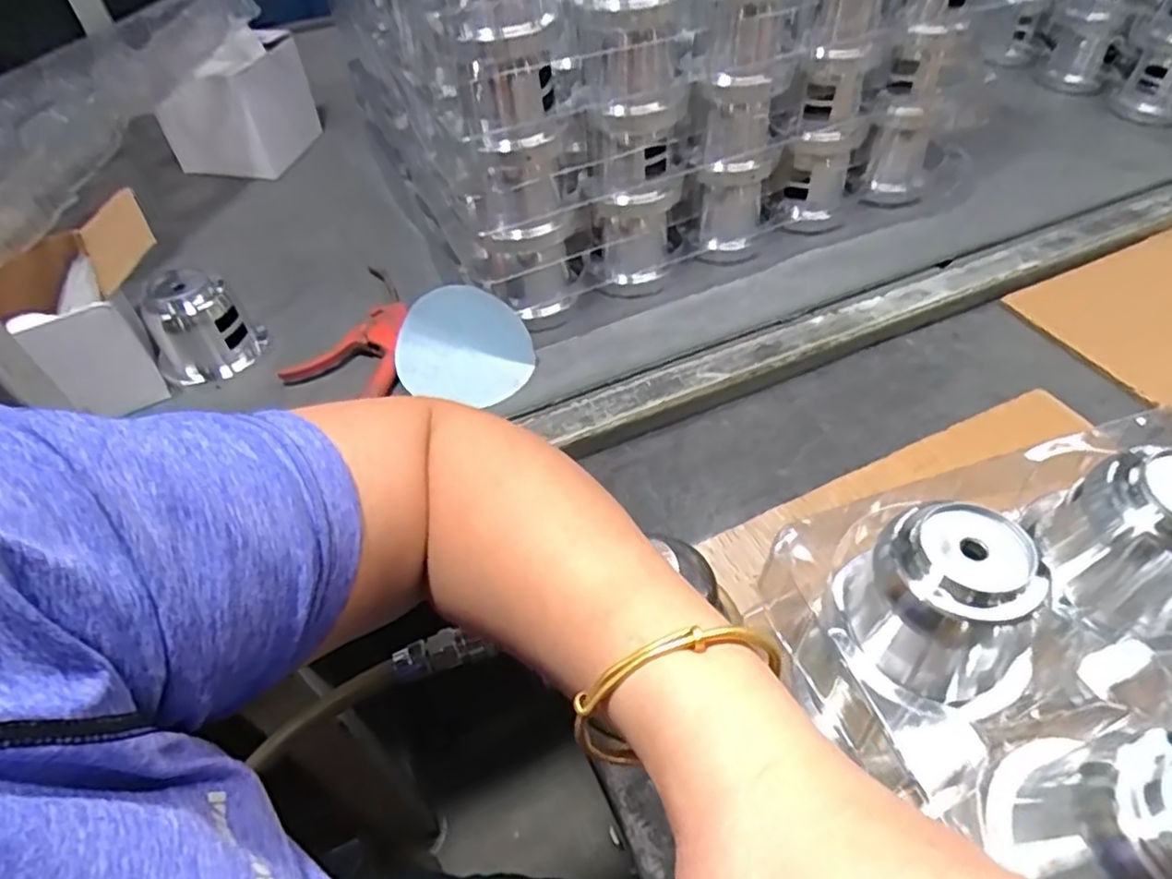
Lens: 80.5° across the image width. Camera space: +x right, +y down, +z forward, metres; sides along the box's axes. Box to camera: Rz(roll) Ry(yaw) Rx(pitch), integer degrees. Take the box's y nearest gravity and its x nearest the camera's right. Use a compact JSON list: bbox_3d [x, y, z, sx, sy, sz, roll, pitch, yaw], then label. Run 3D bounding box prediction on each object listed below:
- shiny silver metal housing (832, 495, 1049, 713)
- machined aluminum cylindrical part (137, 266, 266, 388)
[{"bbox_3d":[0.157,0.080,0.318,0.063,0.097,0.058,-2,48,2],"label":"shiny silver metal housing"},{"bbox_3d":[-0.329,-0.099,0.590,0.077,0.080,0.066,-9,48,-4],"label":"machined aluminum cylindrical part"}]

